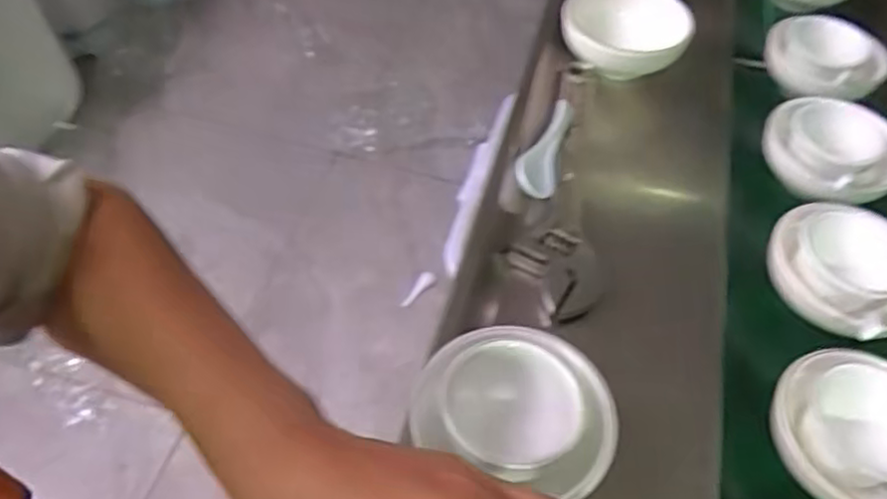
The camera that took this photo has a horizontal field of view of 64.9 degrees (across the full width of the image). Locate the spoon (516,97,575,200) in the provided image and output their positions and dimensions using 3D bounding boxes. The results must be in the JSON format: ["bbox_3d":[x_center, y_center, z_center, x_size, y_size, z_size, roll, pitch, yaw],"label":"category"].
[{"bbox_3d":[0.085,-0.085,0.591,0.032,0.028,0.101,15,50,8],"label":"spoon"}]

